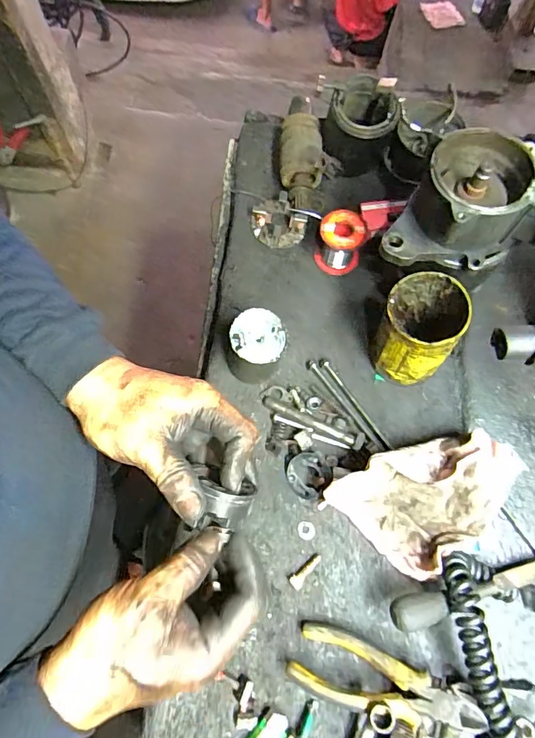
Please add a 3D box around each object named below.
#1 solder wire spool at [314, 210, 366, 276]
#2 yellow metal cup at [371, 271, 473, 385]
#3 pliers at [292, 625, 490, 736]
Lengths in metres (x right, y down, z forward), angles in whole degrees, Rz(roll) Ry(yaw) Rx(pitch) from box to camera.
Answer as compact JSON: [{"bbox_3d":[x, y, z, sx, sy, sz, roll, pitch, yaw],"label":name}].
[{"bbox_3d":[0.084,-0.145,0.532,0.050,0.057,0.046,1,71,-2],"label":"solder wire spool"},{"bbox_3d":[0.147,-0.038,0.464,0.073,0.114,0.074,1,71,-2],"label":"yellow metal cup"},{"bbox_3d":[0.096,0.262,0.381,0.152,0.011,0.052,13,53,18],"label":"pliers"}]

